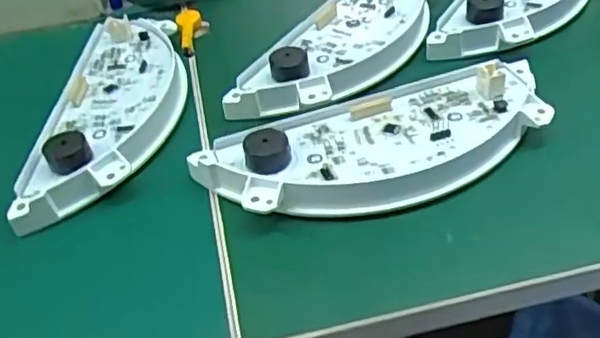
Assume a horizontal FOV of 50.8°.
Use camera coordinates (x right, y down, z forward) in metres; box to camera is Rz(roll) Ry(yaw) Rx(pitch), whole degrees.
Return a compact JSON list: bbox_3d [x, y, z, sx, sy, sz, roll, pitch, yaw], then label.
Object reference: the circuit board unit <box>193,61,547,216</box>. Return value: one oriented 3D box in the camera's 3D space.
[{"bbox_3d":[0.041,-0.013,0.298,0.172,0.022,0.067,-16,41,-10],"label":"circuit board unit"}]

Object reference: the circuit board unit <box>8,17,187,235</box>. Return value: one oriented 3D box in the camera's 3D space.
[{"bbox_3d":[-0.101,-0.037,0.347,0.069,0.021,0.166,-4,41,4],"label":"circuit board unit"}]

